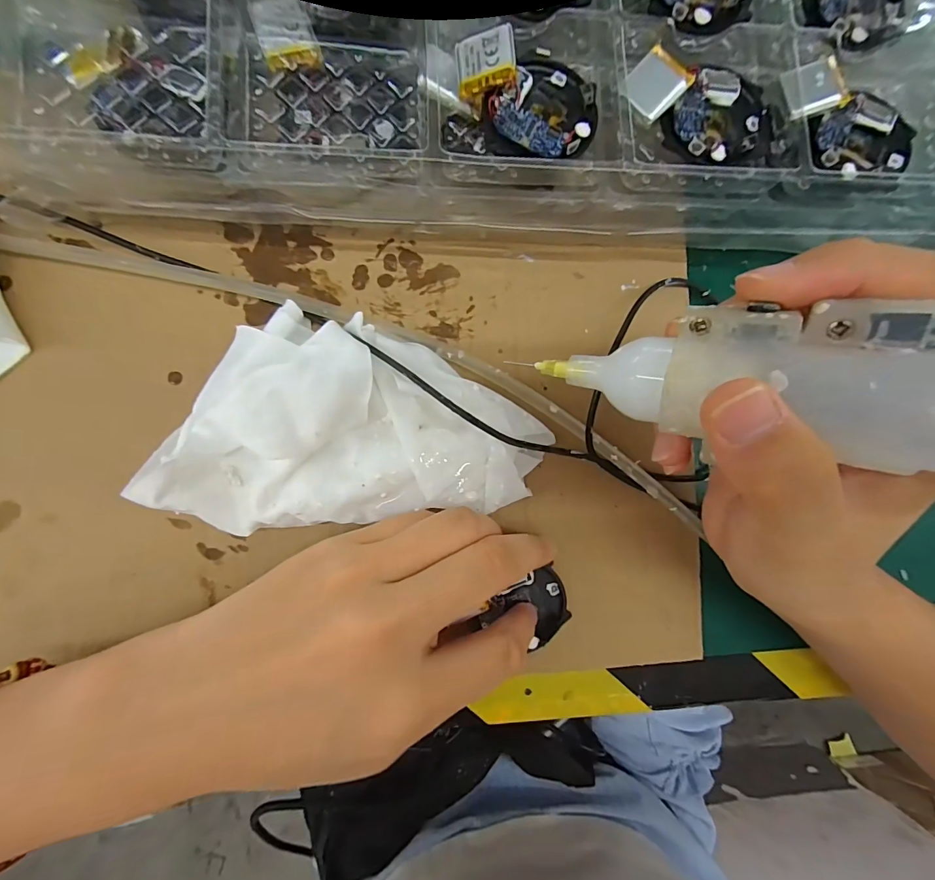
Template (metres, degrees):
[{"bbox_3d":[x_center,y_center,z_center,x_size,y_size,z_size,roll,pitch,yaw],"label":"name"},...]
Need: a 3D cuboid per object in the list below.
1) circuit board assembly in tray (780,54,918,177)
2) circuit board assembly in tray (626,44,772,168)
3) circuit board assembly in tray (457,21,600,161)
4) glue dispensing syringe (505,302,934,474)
[{"bbox_3d":[0.157,-0.132,0.166,0.046,0.010,0.052,-22,91,-6],"label":"circuit board assembly in tray"},{"bbox_3d":[0.094,-0.130,0.159,0.064,0.010,0.038,12,87,-6],"label":"circuit board assembly in tray"},{"bbox_3d":[0.022,-0.130,0.153,0.055,0.010,0.043,14,87,-6],"label":"circuit board assembly in tray"},{"bbox_3d":[0.085,-0.012,0.092,0.144,0.025,0.033,18,86,34],"label":"glue dispensing syringe"}]

